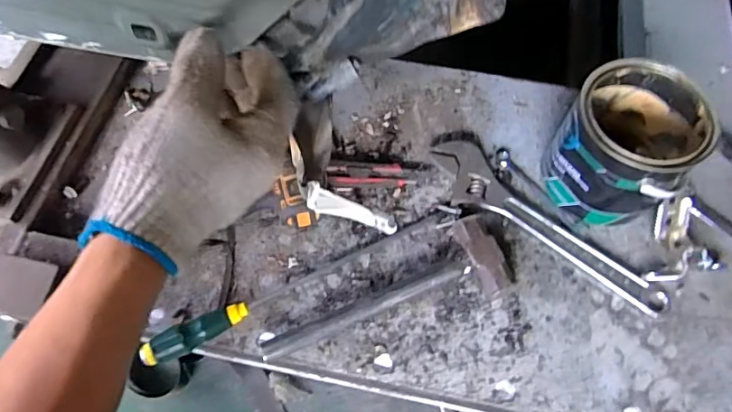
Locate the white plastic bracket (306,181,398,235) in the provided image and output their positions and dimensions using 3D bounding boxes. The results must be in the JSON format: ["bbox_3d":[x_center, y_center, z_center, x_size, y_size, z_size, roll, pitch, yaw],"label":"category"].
[{"bbox_3d":[-0.014,0.005,0.410,0.086,0.027,0.013,24,56,-36],"label":"white plastic bracket"}]

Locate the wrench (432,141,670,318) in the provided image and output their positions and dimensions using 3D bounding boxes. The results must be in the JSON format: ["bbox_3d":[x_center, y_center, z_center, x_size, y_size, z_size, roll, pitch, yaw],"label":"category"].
[{"bbox_3d":[0.227,0.034,0.671,0.346,0.026,0.077,40,70,18],"label":"wrench"}]

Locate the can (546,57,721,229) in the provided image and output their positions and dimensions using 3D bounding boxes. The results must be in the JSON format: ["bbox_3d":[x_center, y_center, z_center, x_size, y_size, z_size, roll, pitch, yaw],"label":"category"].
[{"bbox_3d":[0.328,-0.075,0.652,0.148,0.152,0.154,0,63,1],"label":"can"}]

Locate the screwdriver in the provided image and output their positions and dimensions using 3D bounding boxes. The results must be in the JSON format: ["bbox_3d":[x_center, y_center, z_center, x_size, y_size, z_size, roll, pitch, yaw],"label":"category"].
[{"bbox_3d":[-0.083,0.090,0.640,0.404,0.039,0.032,-28,66,-13],"label":"screwdriver"}]

